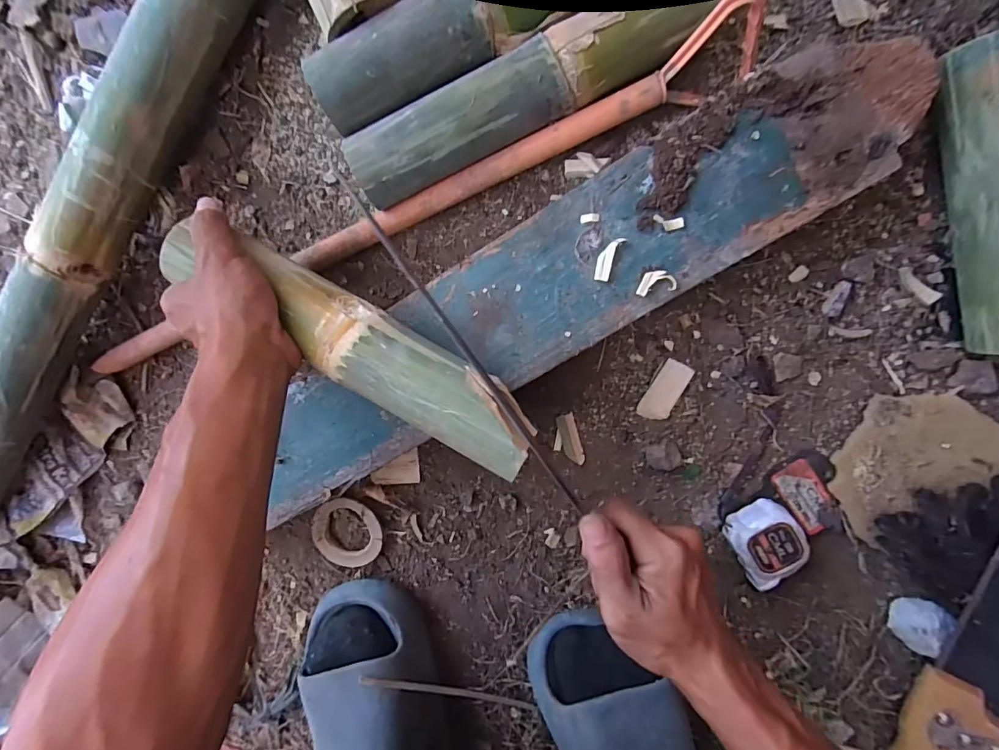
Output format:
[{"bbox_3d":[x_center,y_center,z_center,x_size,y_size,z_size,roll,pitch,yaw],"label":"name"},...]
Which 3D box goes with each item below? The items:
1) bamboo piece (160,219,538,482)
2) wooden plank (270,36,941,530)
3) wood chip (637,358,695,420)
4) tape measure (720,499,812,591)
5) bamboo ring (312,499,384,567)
[{"bbox_3d":[-0.105,-0.026,0.346,0.293,0.055,0.055,32,99,4],"label":"bamboo piece"},{"bbox_3d":[0.044,-0.070,0.361,0.569,0.017,0.104,-30,94,9],"label":"wooden plank"},{"bbox_3d":[0.150,0.015,0.420,0.027,0.005,0.056,26,99,2],"label":"wood chip"},{"bbox_3d":[0.238,0.150,0.415,0.056,0.037,0.061,-29,94,9],"label":"tape measure"},{"bbox_3d":[-0.146,0.152,0.450,0.064,0.014,0.070,1,98,6],"label":"bamboo ring"}]

